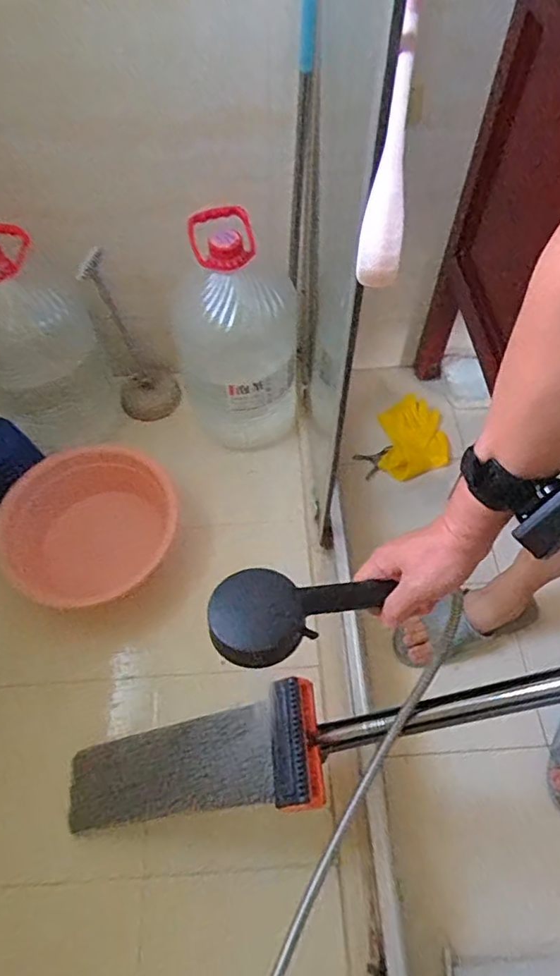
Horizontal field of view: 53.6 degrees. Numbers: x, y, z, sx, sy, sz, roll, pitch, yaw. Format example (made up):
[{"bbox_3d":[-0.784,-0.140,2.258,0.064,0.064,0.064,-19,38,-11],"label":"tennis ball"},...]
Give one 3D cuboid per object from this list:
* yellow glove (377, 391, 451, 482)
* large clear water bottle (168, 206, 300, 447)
[{"bbox_3d":[0.309,-0.123,1.285,0.150,0.026,0.217,4,62,1],"label":"yellow glove"},{"bbox_3d":[-0.088,-0.295,1.112,0.248,0.418,0.223,4,60,2],"label":"large clear water bottle"}]

